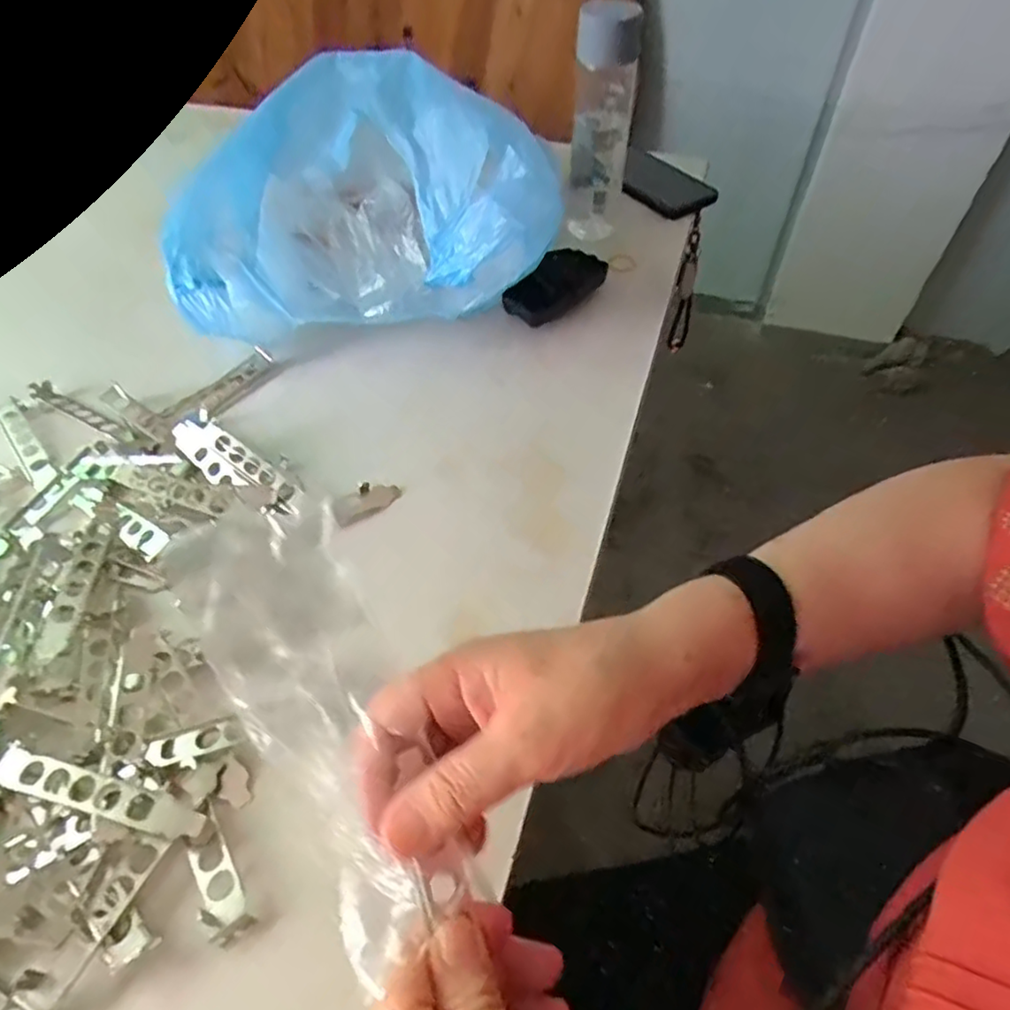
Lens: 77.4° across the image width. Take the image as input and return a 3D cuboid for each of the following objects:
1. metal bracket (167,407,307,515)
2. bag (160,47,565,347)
[{"bbox_3d":[-0.207,-0.035,0.479,0.129,0.024,0.039,29,58,23],"label":"metal bracket"},{"bbox_3d":[-0.117,-0.280,0.592,0.311,0.164,0.288,6,52,6],"label":"bag"}]

